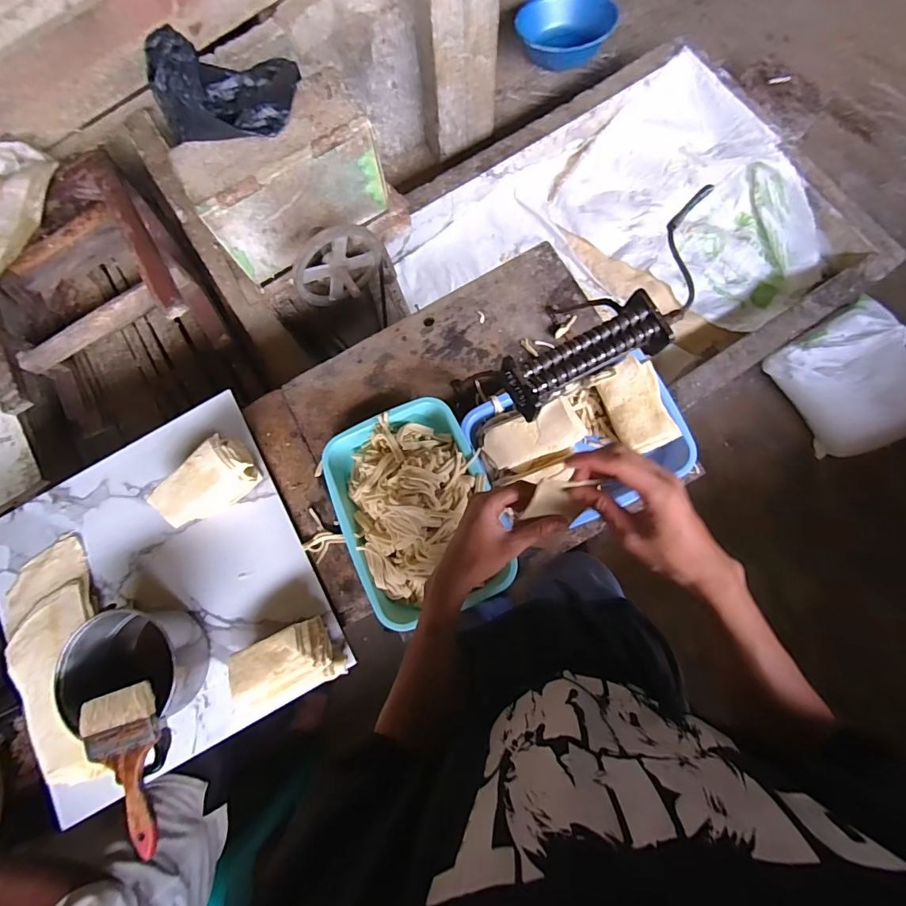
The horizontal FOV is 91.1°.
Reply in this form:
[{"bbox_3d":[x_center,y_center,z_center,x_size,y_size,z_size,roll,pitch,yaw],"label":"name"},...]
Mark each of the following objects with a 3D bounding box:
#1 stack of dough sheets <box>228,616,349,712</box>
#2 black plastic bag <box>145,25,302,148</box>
[{"bbox_3d":[-0.232,0.293,0.619,0.140,0.074,0.087,-21,78,-3],"label":"stack of dough sheets"},{"bbox_3d":[-0.390,-0.637,0.755,0.213,0.094,0.182,4,78,2],"label":"black plastic bag"}]

